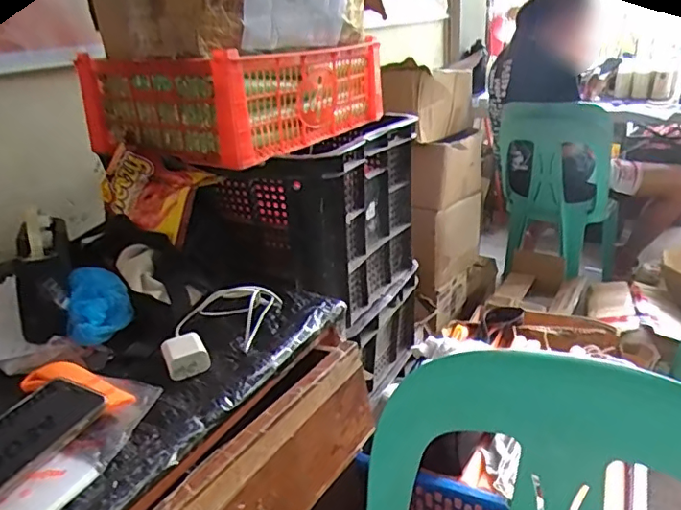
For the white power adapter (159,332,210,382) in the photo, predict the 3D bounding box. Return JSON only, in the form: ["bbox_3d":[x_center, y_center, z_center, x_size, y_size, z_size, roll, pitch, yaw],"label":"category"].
[{"bbox_3d":[-0.171,0.110,0.592,0.045,0.032,0.047,-16,25,-21],"label":"white power adapter"}]

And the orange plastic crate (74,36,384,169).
[{"bbox_3d":[-0.172,-0.290,0.970,0.346,0.149,0.443,10,28,33],"label":"orange plastic crate"}]

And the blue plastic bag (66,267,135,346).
[{"bbox_3d":[-0.289,0.058,0.638,0.070,0.052,0.087,-14,25,-17],"label":"blue plastic bag"}]

